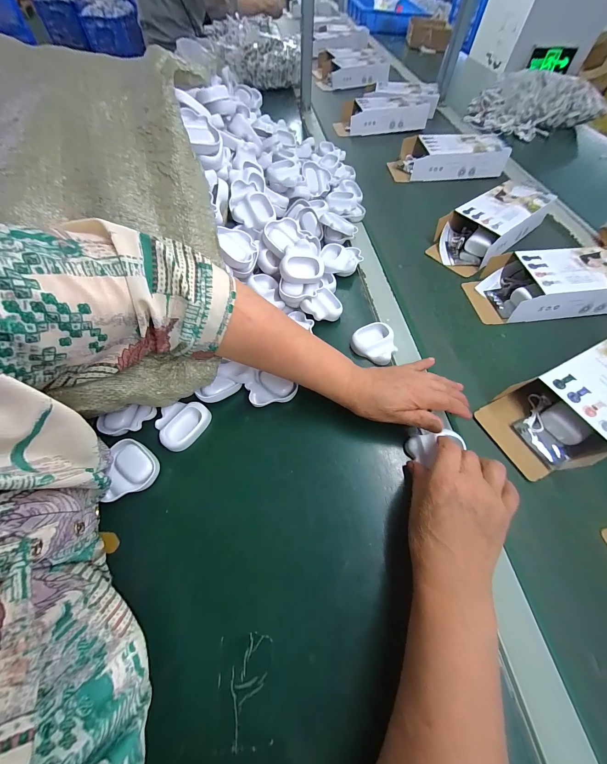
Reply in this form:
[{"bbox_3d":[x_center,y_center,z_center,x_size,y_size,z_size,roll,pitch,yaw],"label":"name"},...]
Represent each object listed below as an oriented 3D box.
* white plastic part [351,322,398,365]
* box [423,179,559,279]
[{"bbox_3d":[0.105,-0.057,0.404,0.062,0.017,0.057,0,59,0],"label":"white plastic part"},{"bbox_3d":[0.339,-0.288,0.520,0.228,0.069,0.106,-34,65,-19],"label":"box"}]

